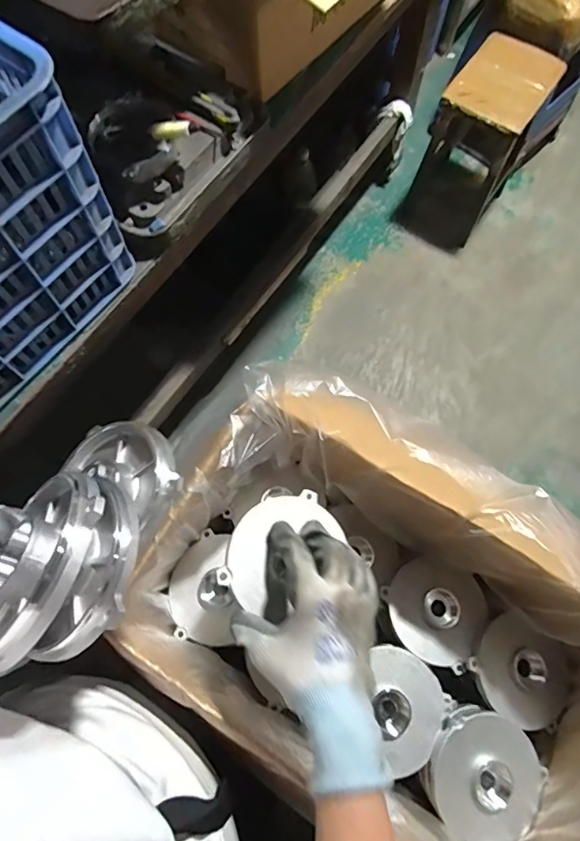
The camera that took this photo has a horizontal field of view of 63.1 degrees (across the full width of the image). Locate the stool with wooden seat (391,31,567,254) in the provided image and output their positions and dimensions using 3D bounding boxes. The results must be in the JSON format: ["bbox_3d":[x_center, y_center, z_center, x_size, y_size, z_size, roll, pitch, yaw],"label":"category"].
[{"bbox_3d":[0.555,-0.838,1.444,0.266,0.434,0.365,31,73,9],"label":"stool with wooden seat"}]

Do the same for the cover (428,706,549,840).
[{"bbox_3d":[0.188,0.344,0.456,0.110,0.027,0.109,43,76,12],"label":"cover"}]

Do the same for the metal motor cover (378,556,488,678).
[{"bbox_3d":[0.162,0.208,0.524,0.107,0.027,0.104,39,75,11],"label":"metal motor cover"}]

